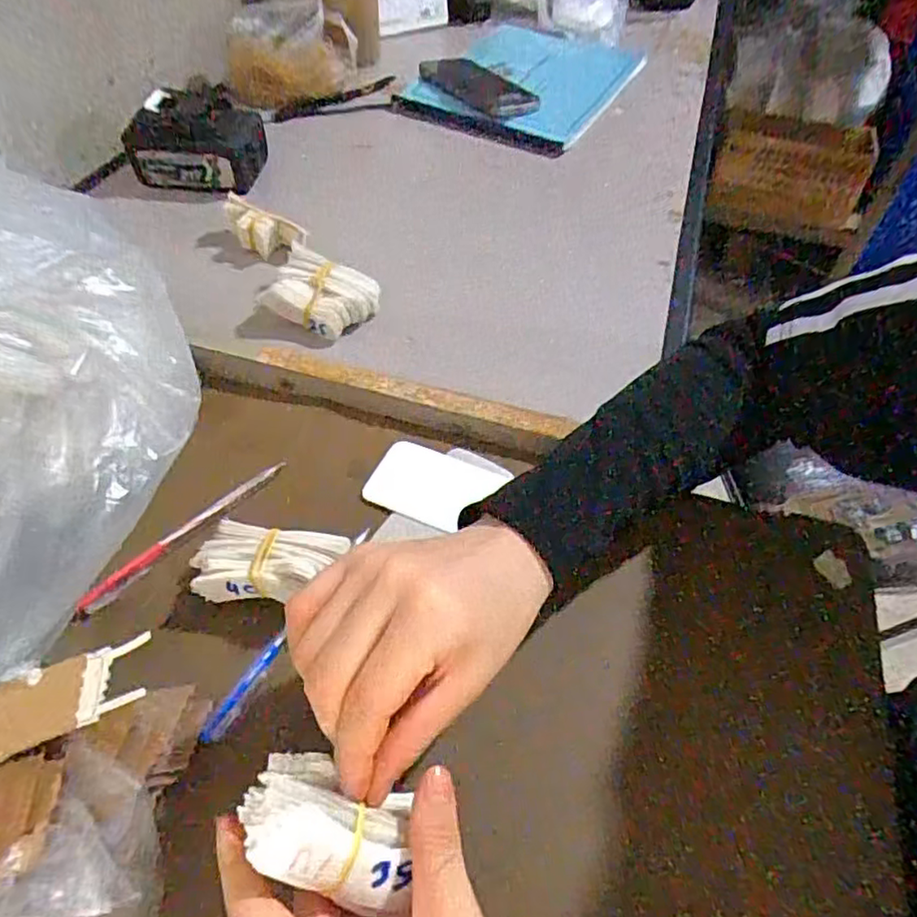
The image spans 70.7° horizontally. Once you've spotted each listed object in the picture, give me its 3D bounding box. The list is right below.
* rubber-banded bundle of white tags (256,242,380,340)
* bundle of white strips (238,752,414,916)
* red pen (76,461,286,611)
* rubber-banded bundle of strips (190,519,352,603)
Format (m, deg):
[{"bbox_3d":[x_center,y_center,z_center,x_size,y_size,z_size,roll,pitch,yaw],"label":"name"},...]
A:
[{"bbox_3d":[-0.103,-0.124,0.486,0.072,0.030,0.058,13,53,10],"label":"rubber-banded bundle of white tags"},{"bbox_3d":[-0.048,0.136,0.238,0.064,0.025,0.040,14,53,10],"label":"bundle of white strips"},{"bbox_3d":[-0.160,0.043,0.383,0.008,0.006,0.135,38,60,25],"label":"red pen"},{"bbox_3d":[-0.106,0.058,0.350,0.080,0.028,0.043,10,52,7],"label":"rubber-banded bundle of strips"}]

